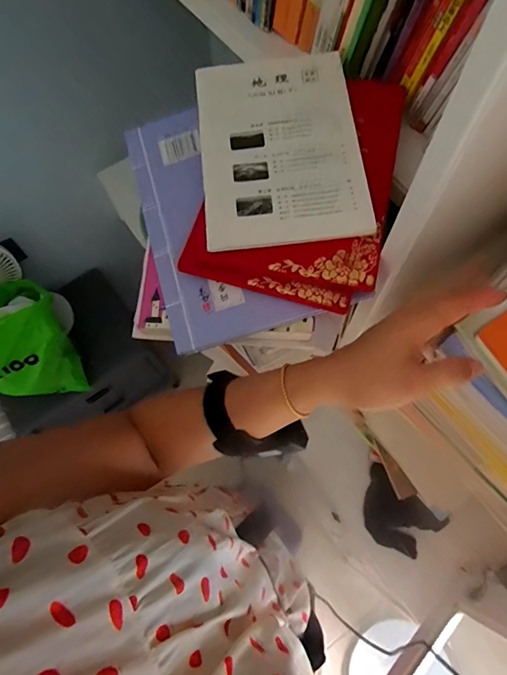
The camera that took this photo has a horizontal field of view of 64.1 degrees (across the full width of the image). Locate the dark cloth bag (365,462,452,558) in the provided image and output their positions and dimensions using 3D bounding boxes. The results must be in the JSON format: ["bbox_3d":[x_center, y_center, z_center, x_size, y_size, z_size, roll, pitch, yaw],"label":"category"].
[{"bbox_3d":[0.257,0.326,0.748,0.151,0.072,0.107,40,75,15],"label":"dark cloth bag"}]

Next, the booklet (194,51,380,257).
[{"bbox_3d":[0.024,-0.180,0.379,0.146,0.008,0.209,-6,73,1],"label":"booklet"}]

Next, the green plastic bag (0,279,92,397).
[{"bbox_3d":[-0.662,0.006,1.169,0.211,0.353,0.295,-7,69,-1],"label":"green plastic bag"}]

